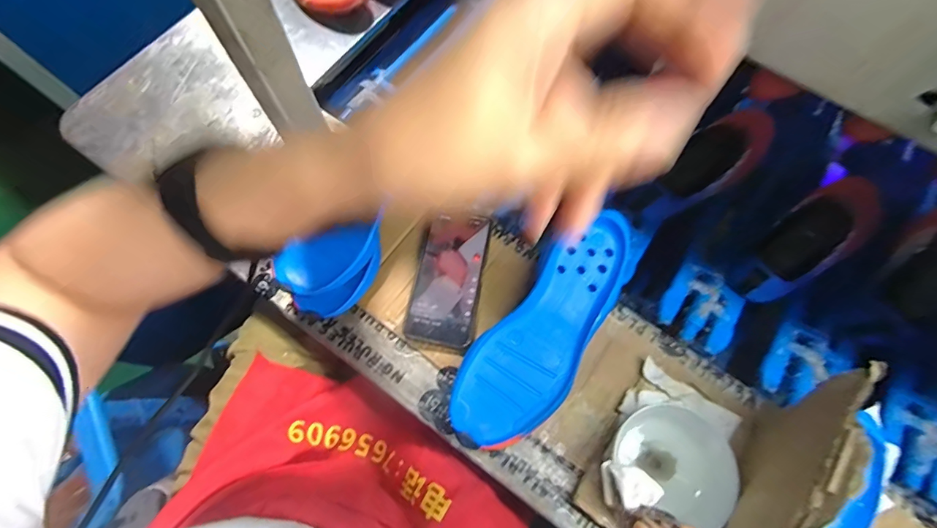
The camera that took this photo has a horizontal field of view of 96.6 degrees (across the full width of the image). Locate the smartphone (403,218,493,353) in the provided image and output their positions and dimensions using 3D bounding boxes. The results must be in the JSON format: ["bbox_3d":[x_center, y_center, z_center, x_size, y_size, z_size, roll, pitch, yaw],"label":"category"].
[{"bbox_3d":[-0.022,0.017,0.483,0.077,0.011,0.151,10,71,2],"label":"smartphone"}]

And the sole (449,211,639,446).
[{"bbox_3d":[0.077,0.068,0.413,0.109,0.049,0.259,38,75,10],"label":"sole"}]

